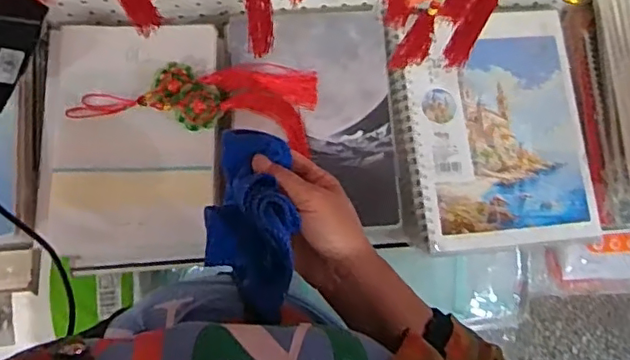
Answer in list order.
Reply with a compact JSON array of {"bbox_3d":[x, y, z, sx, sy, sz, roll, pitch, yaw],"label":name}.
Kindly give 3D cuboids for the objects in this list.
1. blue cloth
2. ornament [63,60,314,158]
[{"bbox_3d":[-0.051,0.027,0.468,0.072,0.063,0.141,-9,69,-3],"label":"blue cloth"},{"bbox_3d":[-0.129,-0.099,0.668,0.256,0.025,0.093,8,78,0],"label":"ornament"}]

